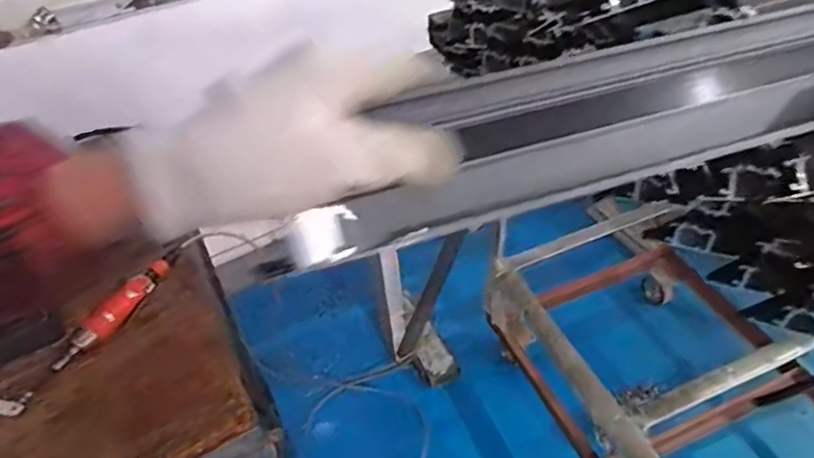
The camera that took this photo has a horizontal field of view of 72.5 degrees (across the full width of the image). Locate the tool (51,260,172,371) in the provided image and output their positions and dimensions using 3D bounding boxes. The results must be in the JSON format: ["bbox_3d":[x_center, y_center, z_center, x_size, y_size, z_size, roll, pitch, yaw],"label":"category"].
[{"bbox_3d":[-0.462,0.128,0.881,0.040,0.035,0.222,20,48,25],"label":"tool"}]

